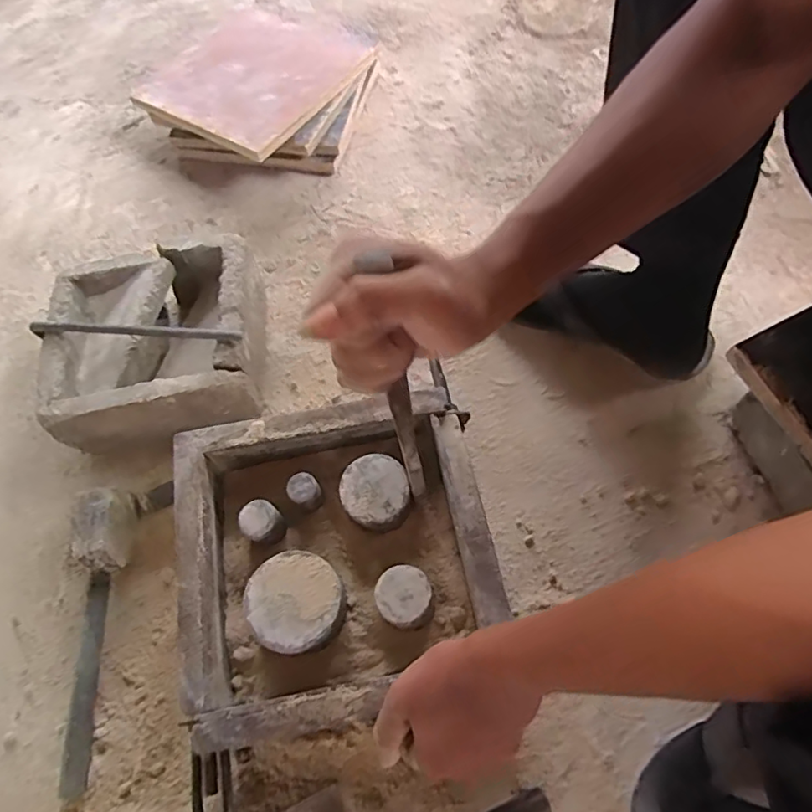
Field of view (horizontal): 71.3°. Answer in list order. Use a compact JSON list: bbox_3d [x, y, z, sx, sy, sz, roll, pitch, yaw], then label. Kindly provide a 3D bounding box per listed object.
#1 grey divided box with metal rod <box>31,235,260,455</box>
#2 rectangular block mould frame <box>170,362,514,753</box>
[{"bbox_3d":[-0.268,-0.068,0.626,0.205,0.098,0.194,-10,65,-3],"label":"grey divided box with metal rod"},{"bbox_3d":[-0.058,0.116,0.471,0.251,0.048,0.254,-12,65,-4],"label":"rectangular block mould frame"}]

